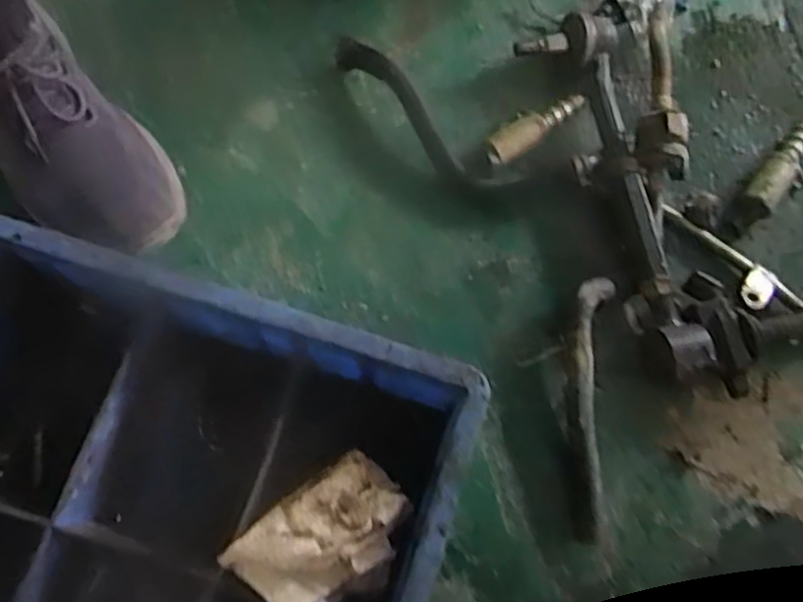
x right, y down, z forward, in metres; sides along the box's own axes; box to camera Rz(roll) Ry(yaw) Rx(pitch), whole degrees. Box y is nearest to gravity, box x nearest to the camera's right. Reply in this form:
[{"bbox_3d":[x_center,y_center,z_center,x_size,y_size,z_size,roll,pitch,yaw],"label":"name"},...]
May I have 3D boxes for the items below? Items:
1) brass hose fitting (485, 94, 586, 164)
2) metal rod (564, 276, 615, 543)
[{"bbox_3d":[0.101,-0.137,0.568,0.091,0.020,0.030,-36,77,-12],"label":"brass hose fitting"},{"bbox_3d":[0.127,0.072,0.499,0.030,0.030,0.177,7,72,1],"label":"metal rod"}]

